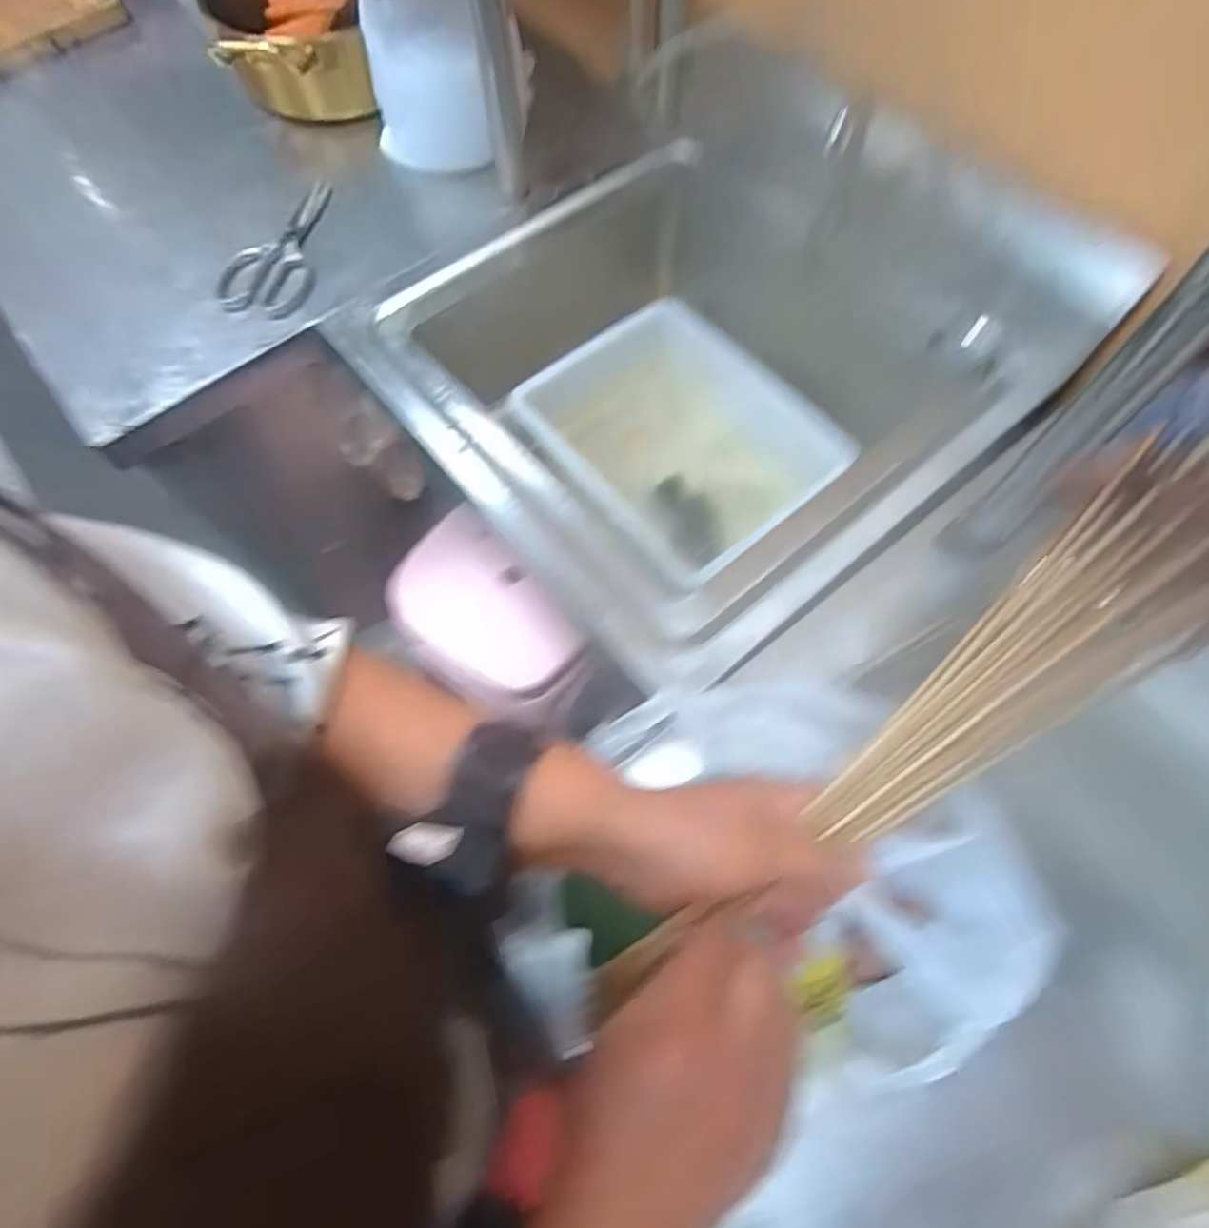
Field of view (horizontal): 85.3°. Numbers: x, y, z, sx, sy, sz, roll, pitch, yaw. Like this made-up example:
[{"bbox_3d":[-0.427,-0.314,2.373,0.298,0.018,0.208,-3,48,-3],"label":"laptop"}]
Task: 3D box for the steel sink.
[{"bbox_3d":[0.102,-0.275,0.774,0.583,0.326,0.588,-36,71,-15],"label":"steel sink"}]

